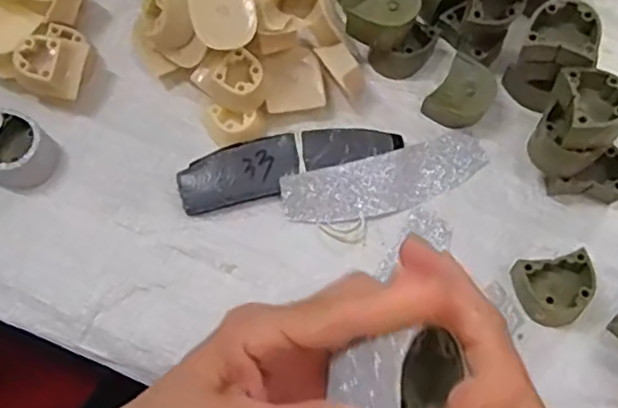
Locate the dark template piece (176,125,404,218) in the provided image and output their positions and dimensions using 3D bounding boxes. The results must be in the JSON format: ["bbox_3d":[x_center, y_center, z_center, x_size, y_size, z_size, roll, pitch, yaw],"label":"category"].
[{"bbox_3d":[-0.014,-0.030,0.454,0.155,0.006,0.042,-14,79,-2],"label":"dark template piece"}]

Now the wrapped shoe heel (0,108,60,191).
[{"bbox_3d":[-0.201,-0.034,0.449,0.039,0.032,0.046,27,74,8],"label":"wrapped shoe heel"}]

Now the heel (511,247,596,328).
[{"bbox_3d":[0.159,0.057,0.417,0.047,0.028,0.043,-9,72,-4],"label":"heel"}]

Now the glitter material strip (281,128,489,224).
[{"bbox_3d":[0.055,-0.016,0.451,0.143,0.009,0.044,-18,73,-6],"label":"glitter material strip"}]

